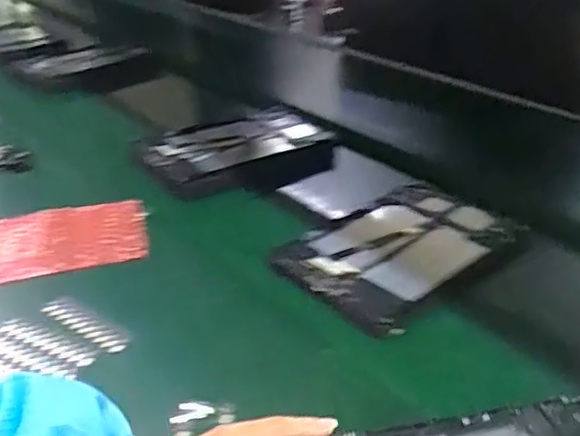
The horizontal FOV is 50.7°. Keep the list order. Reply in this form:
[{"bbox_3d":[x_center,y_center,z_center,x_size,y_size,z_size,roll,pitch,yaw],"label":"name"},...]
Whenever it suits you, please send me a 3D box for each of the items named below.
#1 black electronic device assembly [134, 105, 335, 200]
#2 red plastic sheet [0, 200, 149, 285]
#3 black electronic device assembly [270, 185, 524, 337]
[{"bbox_3d":[-0.073,-0.094,0.860,0.263,0.034,0.192,-19,35,-27],"label":"black electronic device assembly"},{"bbox_3d":[-0.252,0.024,0.661,0.186,0.006,0.124,-10,36,-14],"label":"red plastic sheet"},{"bbox_3d":[0.116,0.028,0.631,0.250,0.015,0.156,-26,39,-37],"label":"black electronic device assembly"}]

